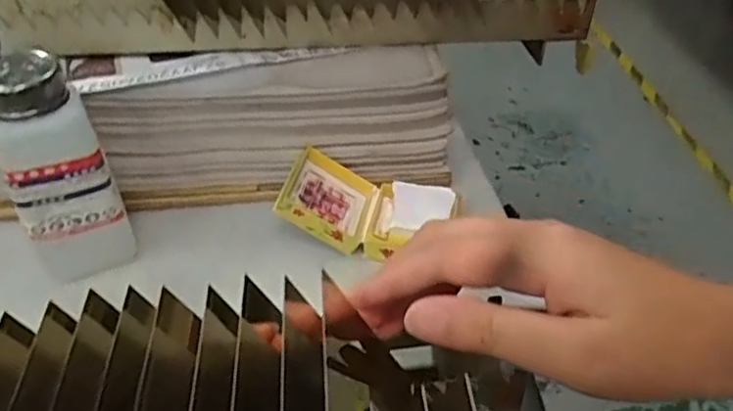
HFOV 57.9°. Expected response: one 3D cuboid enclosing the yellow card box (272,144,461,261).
[{"bbox_3d":[0.002,-0.001,0.411,0.100,0.033,0.060,7,40,12],"label":"yellow card box"}]

